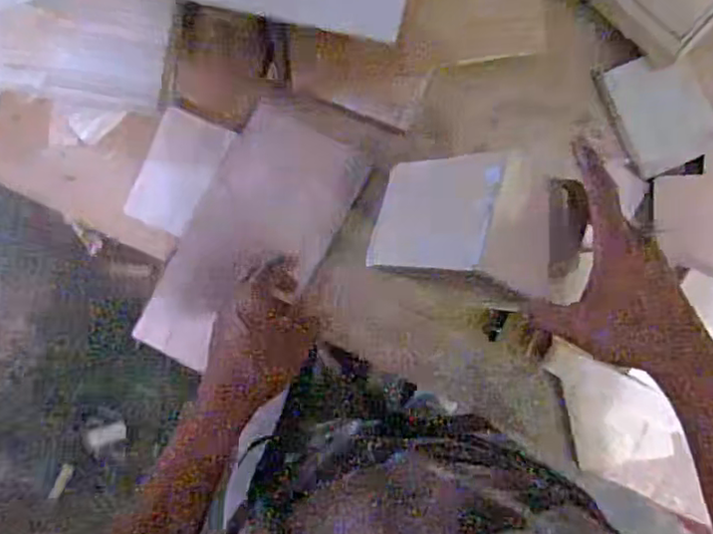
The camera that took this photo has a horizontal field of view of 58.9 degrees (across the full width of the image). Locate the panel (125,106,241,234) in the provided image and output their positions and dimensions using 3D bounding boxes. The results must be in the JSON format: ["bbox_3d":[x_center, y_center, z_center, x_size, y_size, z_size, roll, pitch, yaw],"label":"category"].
[{"bbox_3d":[-0.170,-0.090,0.602,0.062,0.004,0.111,26,90,-13],"label":"panel"}]

